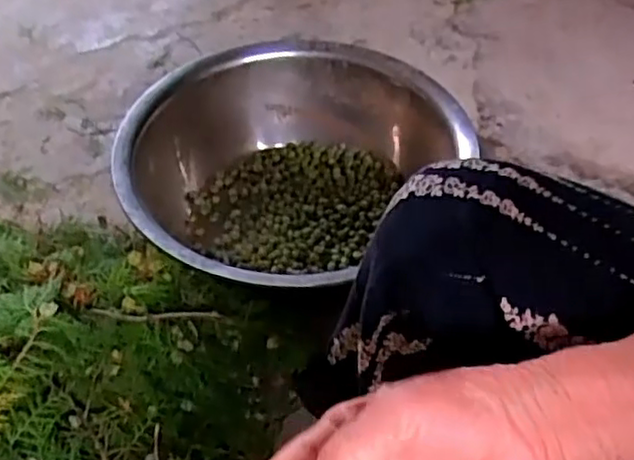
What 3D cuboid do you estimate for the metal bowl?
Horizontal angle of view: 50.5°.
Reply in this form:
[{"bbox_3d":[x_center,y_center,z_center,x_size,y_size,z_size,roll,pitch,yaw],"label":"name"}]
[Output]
[{"bbox_3d":[-0.035,-0.076,0.917,0.400,0.150,0.446,34,58,26],"label":"metal bowl"}]

